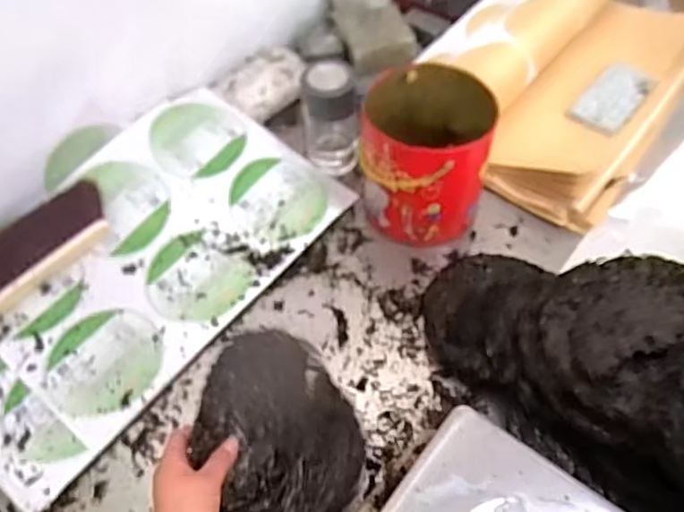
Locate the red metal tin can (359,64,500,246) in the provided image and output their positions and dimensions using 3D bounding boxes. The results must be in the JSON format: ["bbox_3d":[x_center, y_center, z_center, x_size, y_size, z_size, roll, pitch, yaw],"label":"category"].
[{"bbox_3d":[0.109,-0.129,0.830,0.163,0.173,0.168,8,55,9],"label":"red metal tin can"}]

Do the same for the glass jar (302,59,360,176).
[{"bbox_3d":[-0.015,-0.196,0.895,0.077,0.177,0.072,-1,54,2],"label":"glass jar"}]

